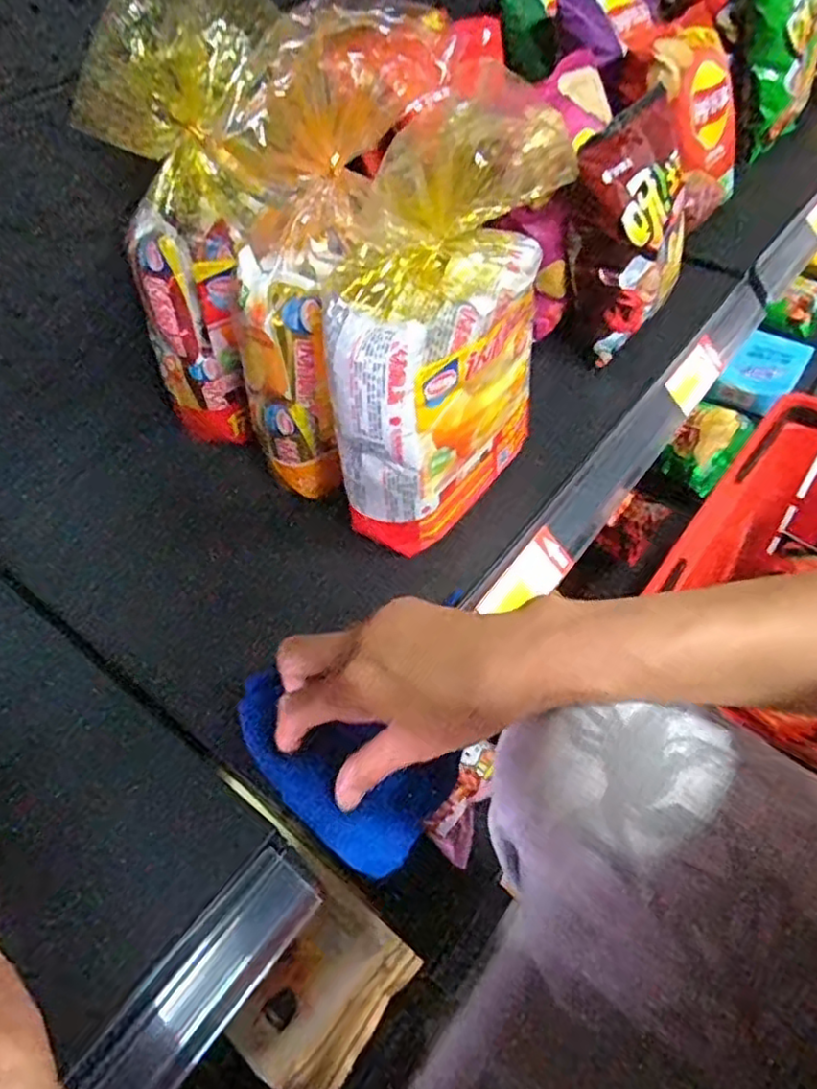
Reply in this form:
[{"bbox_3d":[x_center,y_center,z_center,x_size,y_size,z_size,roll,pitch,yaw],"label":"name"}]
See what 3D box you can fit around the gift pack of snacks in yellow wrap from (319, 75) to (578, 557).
[{"bbox_3d":[0.021,-0.128,0.436,0.077,0.244,0.174,25,56,23],"label":"gift pack of snacks in yellow wrap"}]

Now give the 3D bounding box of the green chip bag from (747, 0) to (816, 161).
[{"bbox_3d":[0.460,-0.600,0.827,0.124,0.194,0.055,-34,37,-18],"label":"green chip bag"}]

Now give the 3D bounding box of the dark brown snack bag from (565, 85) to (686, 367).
[{"bbox_3d":[0.192,-0.269,0.595,0.076,0.165,0.116,32,59,27],"label":"dark brown snack bag"}]

